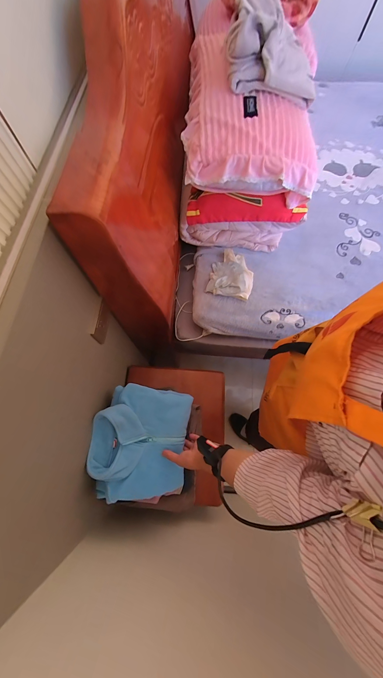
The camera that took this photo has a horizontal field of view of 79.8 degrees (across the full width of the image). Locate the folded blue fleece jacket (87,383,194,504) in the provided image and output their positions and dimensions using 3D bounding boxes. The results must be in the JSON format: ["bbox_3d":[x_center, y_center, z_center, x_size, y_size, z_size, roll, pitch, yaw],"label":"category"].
[{"bbox_3d":[-0.139,0.280,0.637,0.245,0.114,0.283,6,68,4],"label":"folded blue fleece jacket"}]

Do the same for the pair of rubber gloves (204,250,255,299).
[{"bbox_3d":[0.168,-0.269,0.944,0.179,0.049,0.219,12,69,6],"label":"pair of rubber gloves"}]

